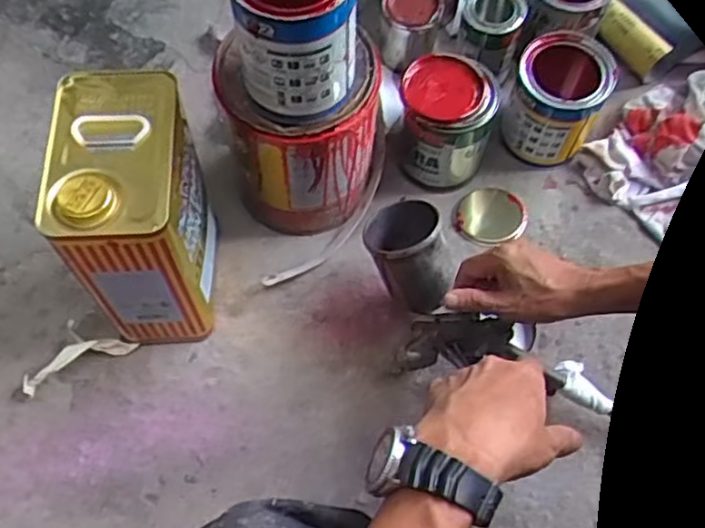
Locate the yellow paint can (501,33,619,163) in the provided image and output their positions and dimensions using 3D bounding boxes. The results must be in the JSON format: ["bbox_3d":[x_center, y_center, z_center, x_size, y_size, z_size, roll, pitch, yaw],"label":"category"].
[{"bbox_3d":[0.246,-0.200,0.854,0.109,0.115,0.110,25,74,7],"label":"yellow paint can"}]

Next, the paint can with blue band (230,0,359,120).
[{"bbox_3d":[-0.048,-0.211,0.622,0.104,0.135,0.111,0,68,0],"label":"paint can with blue band"}]

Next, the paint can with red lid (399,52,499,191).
[{"bbox_3d":[0.109,-0.167,0.841,0.108,0.130,0.112,6,72,1],"label":"paint can with red lid"}]

